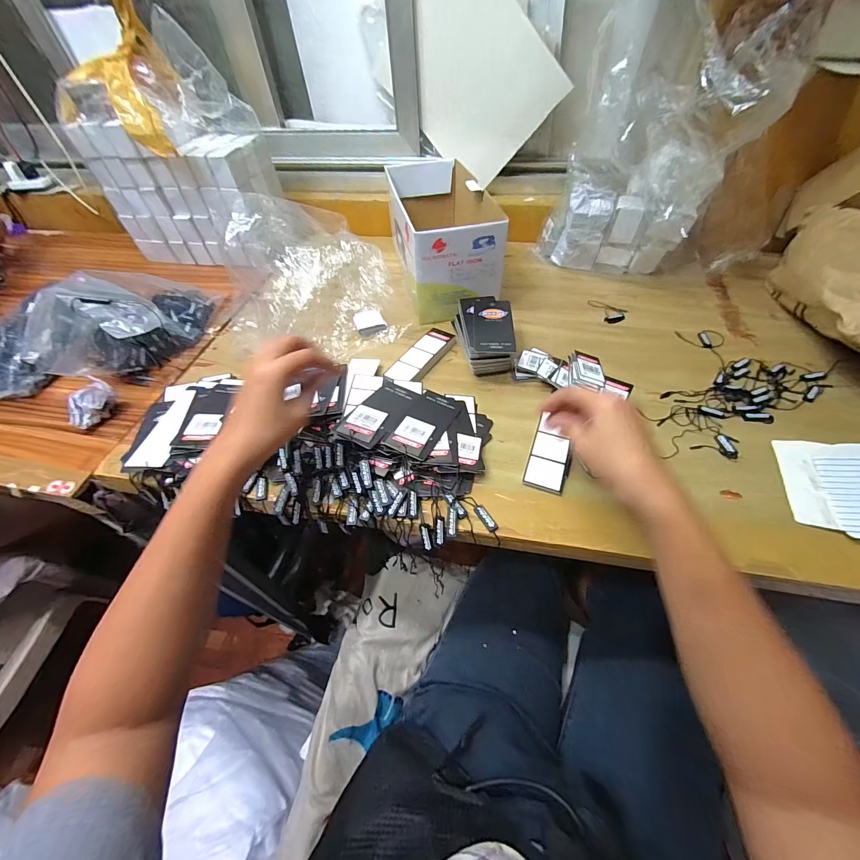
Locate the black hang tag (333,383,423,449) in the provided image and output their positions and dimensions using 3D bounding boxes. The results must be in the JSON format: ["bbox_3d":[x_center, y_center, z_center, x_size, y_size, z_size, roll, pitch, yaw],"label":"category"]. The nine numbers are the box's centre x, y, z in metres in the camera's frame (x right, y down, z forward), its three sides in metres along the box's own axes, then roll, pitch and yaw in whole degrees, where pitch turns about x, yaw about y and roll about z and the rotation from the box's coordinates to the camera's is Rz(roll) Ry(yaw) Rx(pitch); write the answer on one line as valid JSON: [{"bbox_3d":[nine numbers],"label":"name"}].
[{"bbox_3d":[-0.055,-0.020,0.404,0.051,0.004,0.110,23,42,14],"label":"black hang tag"}]

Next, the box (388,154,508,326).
[{"bbox_3d":[0.022,-0.311,0.592,0.123,0.132,0.286,-8,50,-4],"label":"box"}]

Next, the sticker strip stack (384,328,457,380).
[{"bbox_3d":[-0.011,-0.098,0.492,0.040,0.016,0.118,25,56,21],"label":"sticker strip stack"}]

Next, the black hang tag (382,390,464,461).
[{"bbox_3d":[-0.004,-0.010,0.403,0.053,0.004,0.111,24,43,12],"label":"black hang tag"}]

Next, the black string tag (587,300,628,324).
[{"bbox_3d":[0.264,-0.180,0.552,0.059,0.005,0.046,30,58,25],"label":"black string tag"}]

